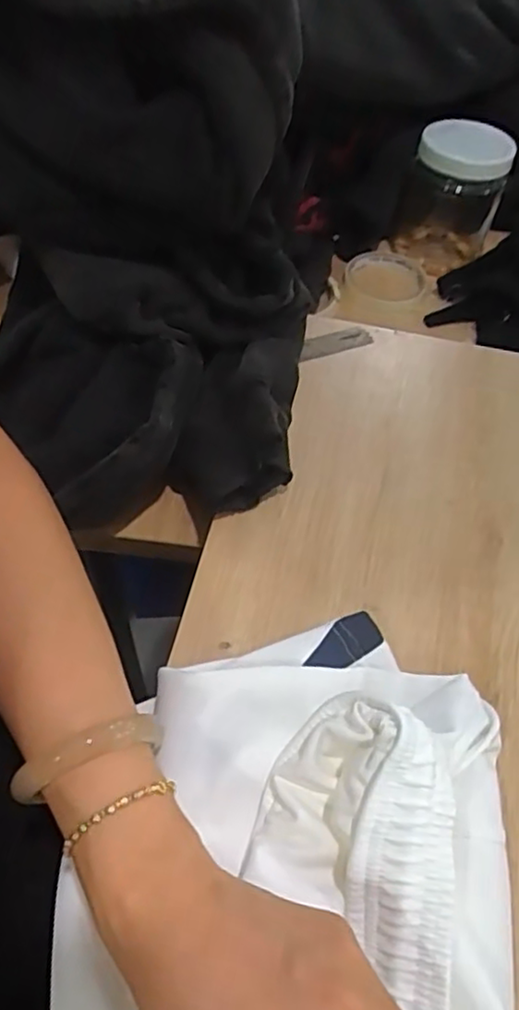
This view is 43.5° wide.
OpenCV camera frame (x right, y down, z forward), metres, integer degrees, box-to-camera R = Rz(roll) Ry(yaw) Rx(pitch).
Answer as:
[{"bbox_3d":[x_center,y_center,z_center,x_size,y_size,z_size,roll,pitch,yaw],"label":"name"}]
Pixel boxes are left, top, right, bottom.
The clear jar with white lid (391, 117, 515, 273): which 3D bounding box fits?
[{"bbox_3d":[0.200,-0.320,0.681,0.093,0.120,0.081,22,56,13],"label":"clear jar with white lid"}]

